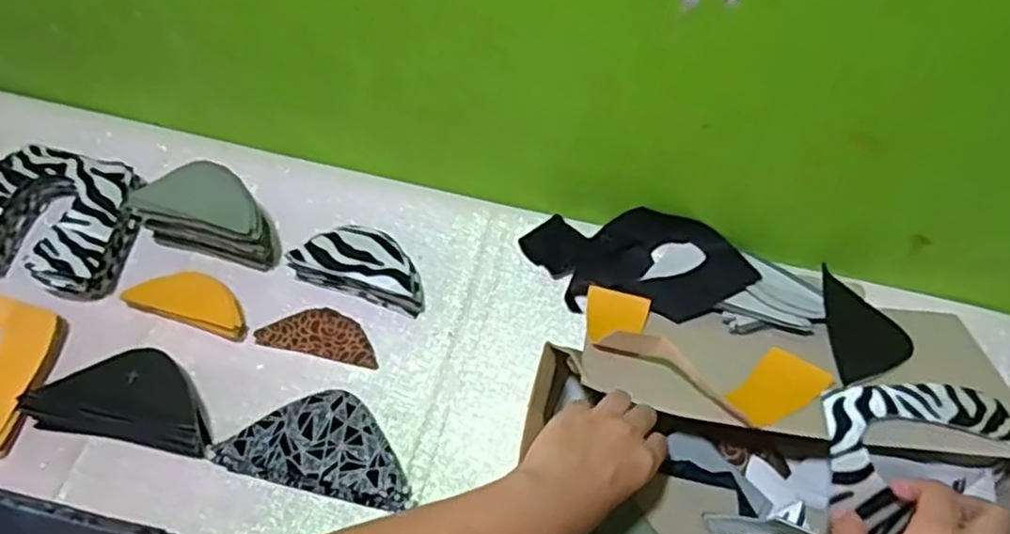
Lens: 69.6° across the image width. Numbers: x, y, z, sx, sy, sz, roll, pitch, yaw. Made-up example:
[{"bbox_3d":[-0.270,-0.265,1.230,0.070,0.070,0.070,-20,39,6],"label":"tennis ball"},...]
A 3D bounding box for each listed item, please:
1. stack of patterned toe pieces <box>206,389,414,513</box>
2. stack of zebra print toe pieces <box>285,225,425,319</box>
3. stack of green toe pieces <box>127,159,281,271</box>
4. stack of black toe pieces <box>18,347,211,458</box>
[{"bbox_3d":[-0.141,0.139,0.571,0.152,0.026,0.076,13,59,7],"label":"stack of patterned toe pieces"},{"bbox_3d":[-0.124,-0.003,0.643,0.114,0.045,0.053,15,59,8],"label":"stack of zebra print toe pieces"},{"bbox_3d":[-0.266,-0.049,0.649,0.122,0.063,0.059,7,58,3],"label":"stack of green toe pieces"},{"bbox_3d":[-0.301,0.105,0.588,0.148,0.029,0.072,9,58,5],"label":"stack of black toe pieces"}]

